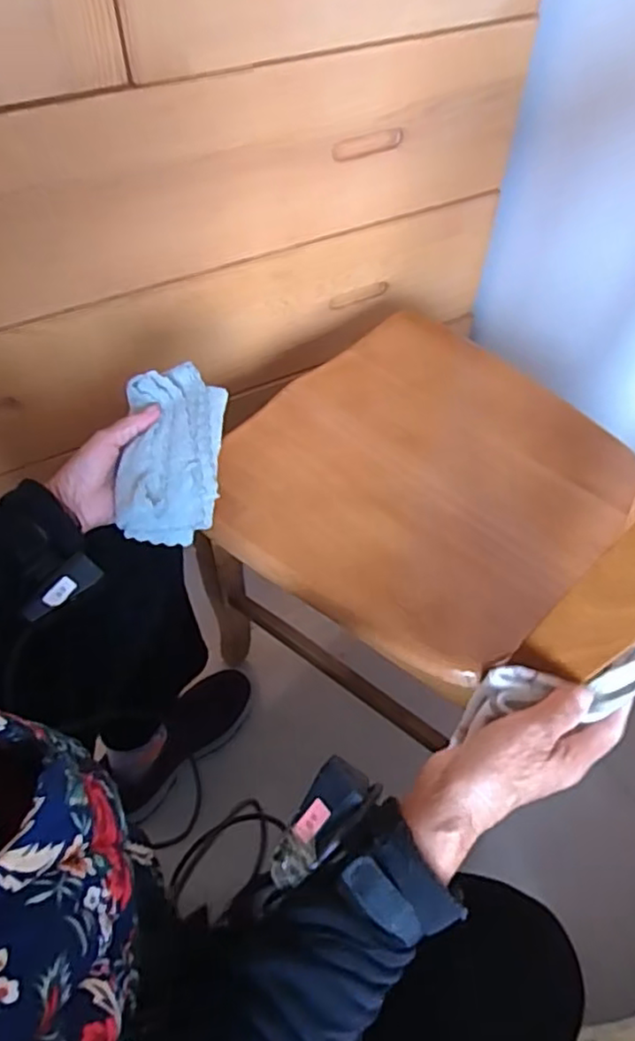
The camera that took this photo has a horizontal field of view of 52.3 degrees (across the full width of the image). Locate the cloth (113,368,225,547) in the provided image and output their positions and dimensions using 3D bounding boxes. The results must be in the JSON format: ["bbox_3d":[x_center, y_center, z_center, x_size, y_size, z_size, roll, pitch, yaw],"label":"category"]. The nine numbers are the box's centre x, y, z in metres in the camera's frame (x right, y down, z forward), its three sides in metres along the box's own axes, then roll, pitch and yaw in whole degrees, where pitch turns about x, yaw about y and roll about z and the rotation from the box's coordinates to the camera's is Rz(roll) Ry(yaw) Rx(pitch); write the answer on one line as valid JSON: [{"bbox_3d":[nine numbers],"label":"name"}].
[{"bbox_3d":[-0.127,-0.060,0.562,0.081,0.039,0.155,3,72,2],"label":"cloth"}]

